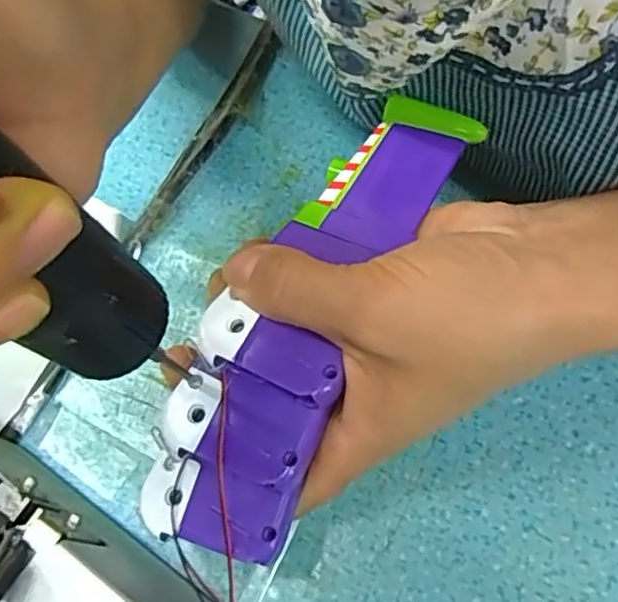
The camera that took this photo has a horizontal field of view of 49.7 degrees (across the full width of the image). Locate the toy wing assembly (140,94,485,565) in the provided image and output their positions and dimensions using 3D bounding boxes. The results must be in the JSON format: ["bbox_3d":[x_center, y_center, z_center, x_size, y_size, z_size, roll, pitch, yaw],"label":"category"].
[{"bbox_3d":[-0.001,0.001,0.220,0.051,0.031,0.170,27,81,14],"label":"toy wing assembly"}]

